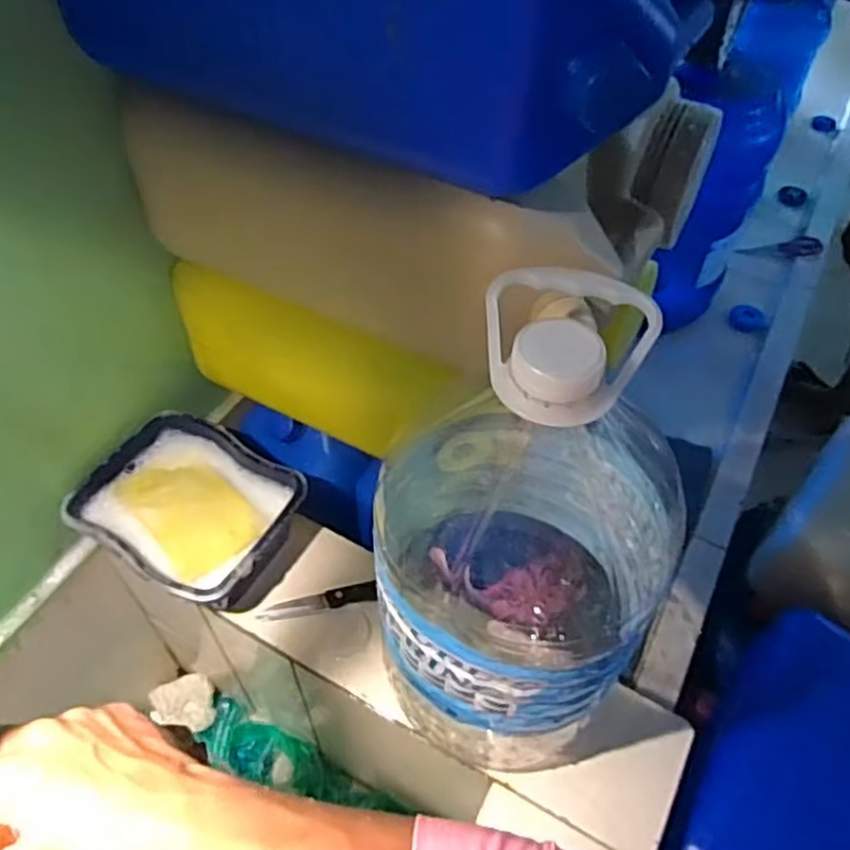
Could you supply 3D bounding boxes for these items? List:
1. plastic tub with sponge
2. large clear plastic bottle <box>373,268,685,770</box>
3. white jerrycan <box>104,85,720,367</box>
[{"bbox_3d":[-0.235,0.096,0.736,0.208,0.078,0.163,26,55,20],"label":"plastic tub with sponge"},{"bbox_3d":[0.063,0.072,0.489,0.190,0.351,0.202,0,50,-1],"label":"large clear plastic bottle"},{"bbox_3d":[-0.005,-0.211,0.614,0.411,0.156,0.238,23,54,17],"label":"white jerrycan"}]

